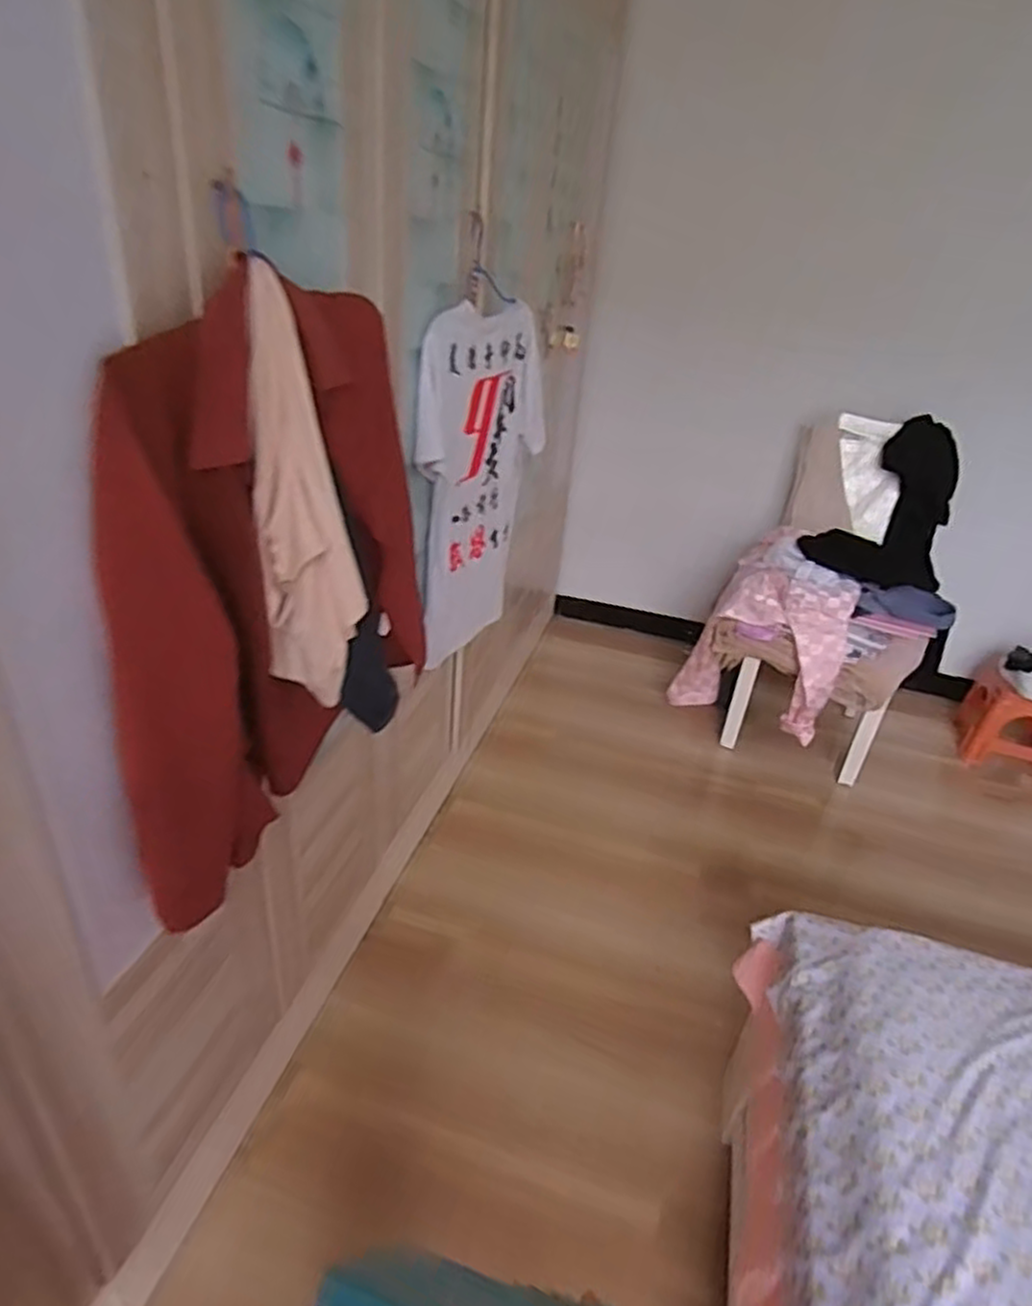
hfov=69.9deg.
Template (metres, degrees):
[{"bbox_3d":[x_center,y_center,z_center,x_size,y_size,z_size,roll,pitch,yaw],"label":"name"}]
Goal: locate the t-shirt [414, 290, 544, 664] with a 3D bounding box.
[{"bbox_3d":[-0.075,-0.320,1.482,0.049,0.648,0.424,21,34,23],"label":"t-shirt"}]

